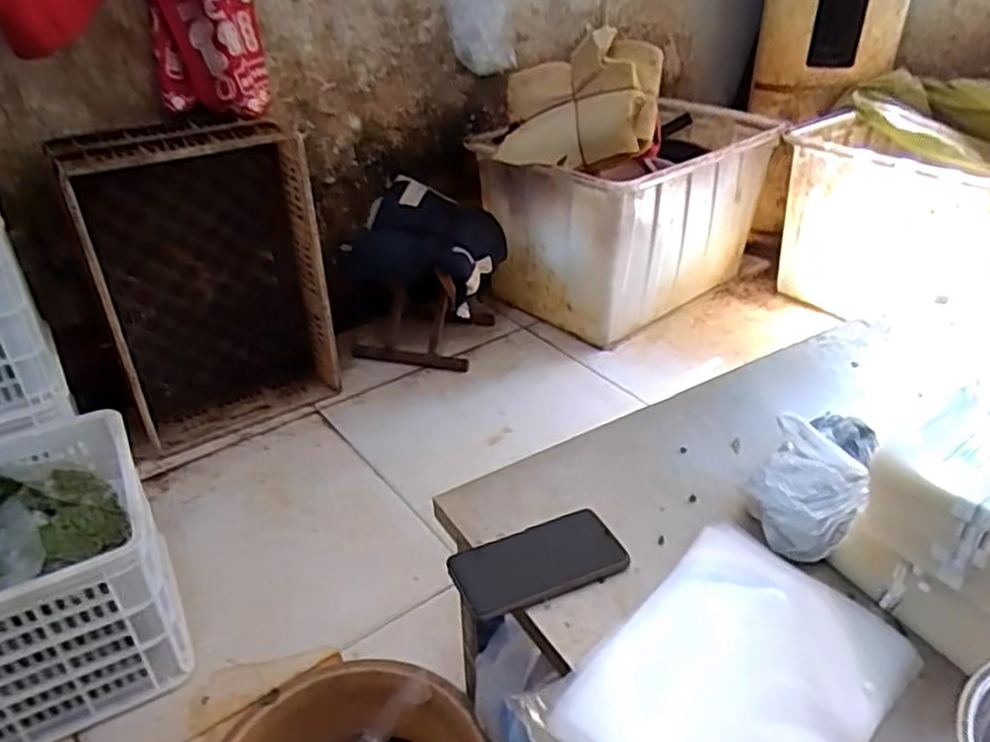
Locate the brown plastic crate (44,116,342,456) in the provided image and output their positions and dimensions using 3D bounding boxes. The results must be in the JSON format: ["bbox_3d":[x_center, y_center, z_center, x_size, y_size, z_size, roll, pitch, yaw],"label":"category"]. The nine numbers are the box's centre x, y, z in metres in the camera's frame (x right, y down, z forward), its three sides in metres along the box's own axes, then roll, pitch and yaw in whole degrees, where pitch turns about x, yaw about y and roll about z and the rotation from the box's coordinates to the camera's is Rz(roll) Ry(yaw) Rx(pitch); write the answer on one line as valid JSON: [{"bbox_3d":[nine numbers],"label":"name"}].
[{"bbox_3d":[-0.546,-0.158,1.399,0.404,0.605,0.164,-23,41,-28],"label":"brown plastic crate"}]

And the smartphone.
[{"bbox_3d":[0.041,0.173,0.643,0.153,0.011,0.077,-14,38,-19],"label":"smartphone"}]

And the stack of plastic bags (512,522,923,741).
[{"bbox_3d":[0.189,0.231,0.548,0.270,0.023,0.190,-30,45,-35],"label":"stack of plastic bags"}]

